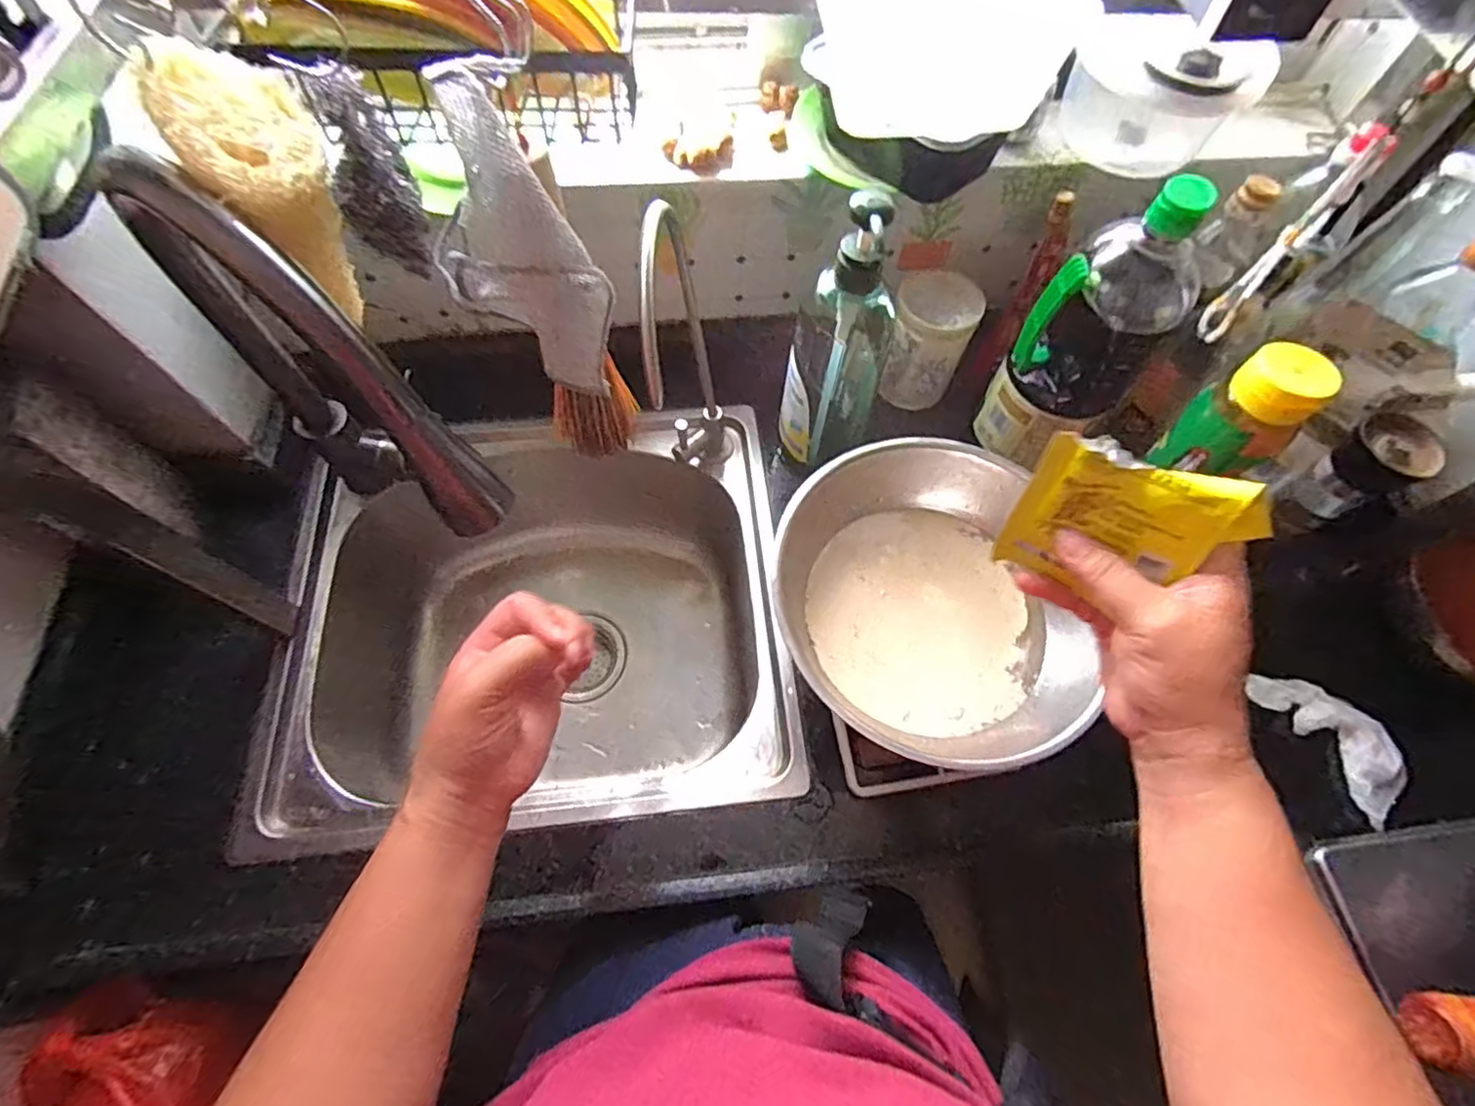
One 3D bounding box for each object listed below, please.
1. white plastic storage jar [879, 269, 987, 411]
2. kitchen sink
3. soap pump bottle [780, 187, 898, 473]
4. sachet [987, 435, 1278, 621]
[{"bbox_3d":[0.197,-0.216,0.679,0.079,0.135,0.076,1,63,-2],"label":"white plastic storage jar"},{"bbox_3d":[-0.192,0.096,0.676,0.455,0.242,0.371,-6,64,-5],"label":"kitchen sink"},{"bbox_3d":[0.087,-0.167,0.550,0.085,0.267,0.056,14,64,5],"label":"soap pump bottle"},{"bbox_3d":[0.186,-0.013,0.305,0.097,0.076,0.015,21,43,18],"label":"sachet"}]

